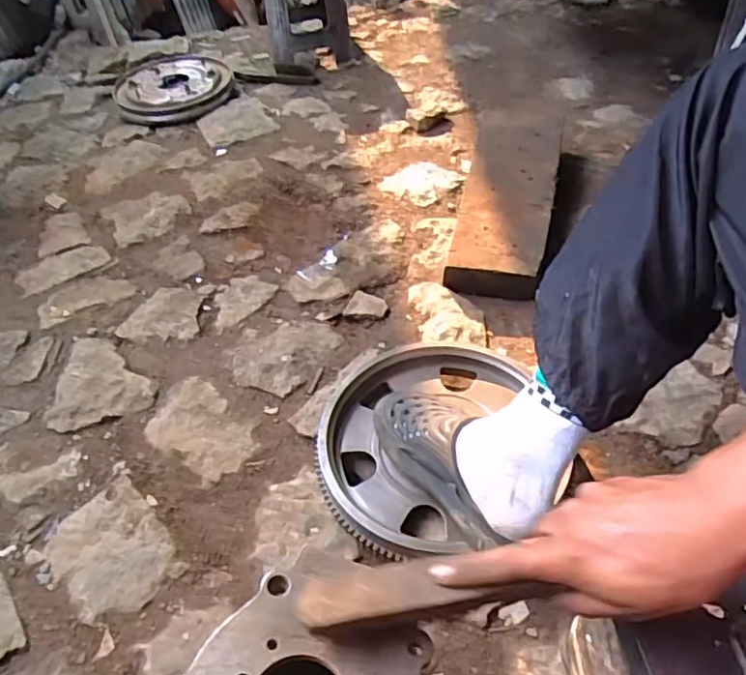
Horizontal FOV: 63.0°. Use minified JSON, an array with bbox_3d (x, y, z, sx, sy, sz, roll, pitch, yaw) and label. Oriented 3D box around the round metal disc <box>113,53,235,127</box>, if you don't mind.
[{"bbox_3d":[-0.528,-0.670,1.610,0.306,0.061,0.354,-23,49,-14],"label":"round metal disc"}]

